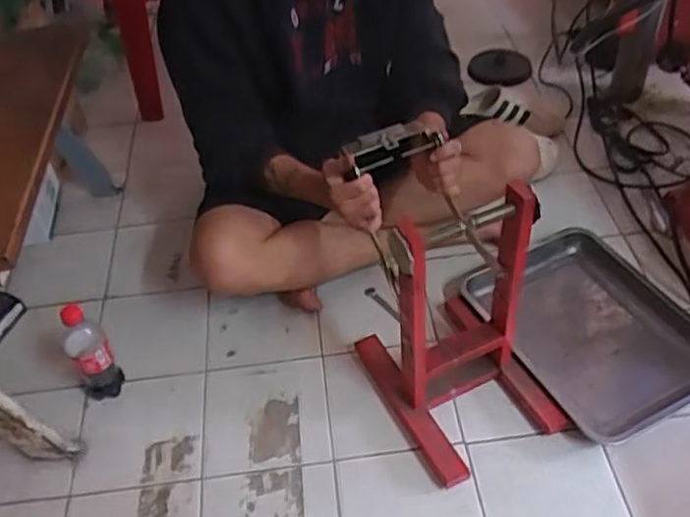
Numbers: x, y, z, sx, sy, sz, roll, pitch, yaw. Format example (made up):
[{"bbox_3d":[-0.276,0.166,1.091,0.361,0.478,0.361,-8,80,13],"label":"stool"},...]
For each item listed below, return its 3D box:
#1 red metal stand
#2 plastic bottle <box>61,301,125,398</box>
[{"bbox_3d":[0.172,0.076,1.038,0.226,0.377,0.301,-19,46,-16],"label":"red metal stand"},{"bbox_3d":[-0.408,0.157,1.145,0.066,0.216,0.060,-23,48,-20],"label":"plastic bottle"}]

